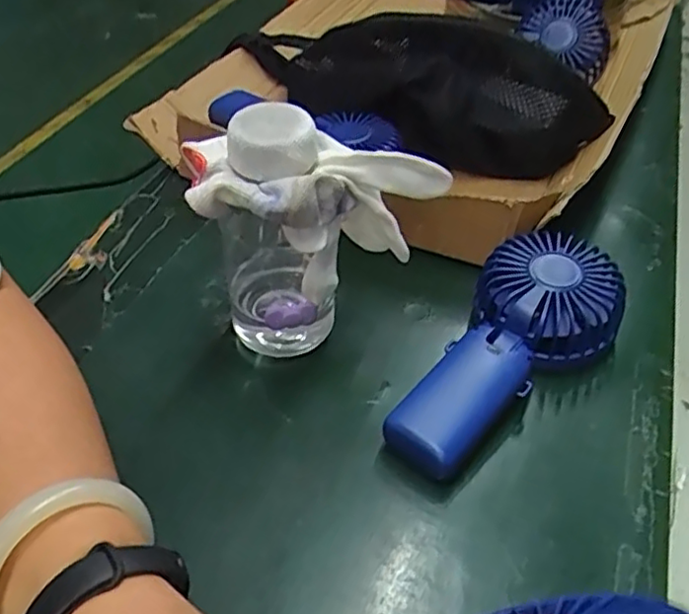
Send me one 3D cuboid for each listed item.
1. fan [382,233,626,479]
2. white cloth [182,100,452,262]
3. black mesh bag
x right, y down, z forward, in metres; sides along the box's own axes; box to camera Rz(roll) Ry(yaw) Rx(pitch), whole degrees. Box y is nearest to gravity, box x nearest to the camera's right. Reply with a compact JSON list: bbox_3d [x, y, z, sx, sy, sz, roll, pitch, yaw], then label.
[{"bbox_3d":[0.097,0.027,0.376,0.084,0.052,0.170,25,50,23],"label":"fan"},{"bbox_3d":[-0.014,-0.057,0.338,0.128,0.082,0.058,-5,47,-7],"label":"white cloth"},{"bbox_3d":[0.037,-0.194,0.567,0.344,0.101,0.093,26,51,21],"label":"black mesh bag"}]

